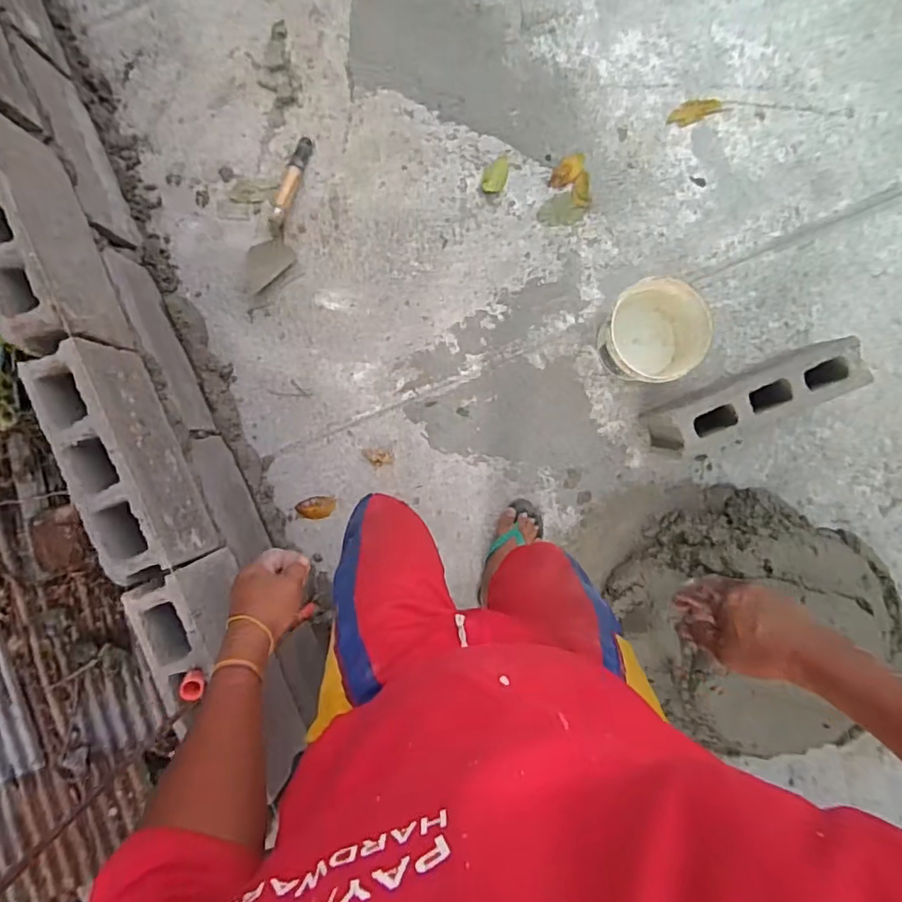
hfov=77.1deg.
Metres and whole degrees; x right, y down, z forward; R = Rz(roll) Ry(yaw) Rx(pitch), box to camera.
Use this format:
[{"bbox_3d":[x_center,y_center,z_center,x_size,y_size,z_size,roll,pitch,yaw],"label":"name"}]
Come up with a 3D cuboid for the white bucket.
[{"bbox_3d":[0.419,-0.244,1.191,0.219,0.195,0.191,-38,90,2],"label":"white bucket"}]

